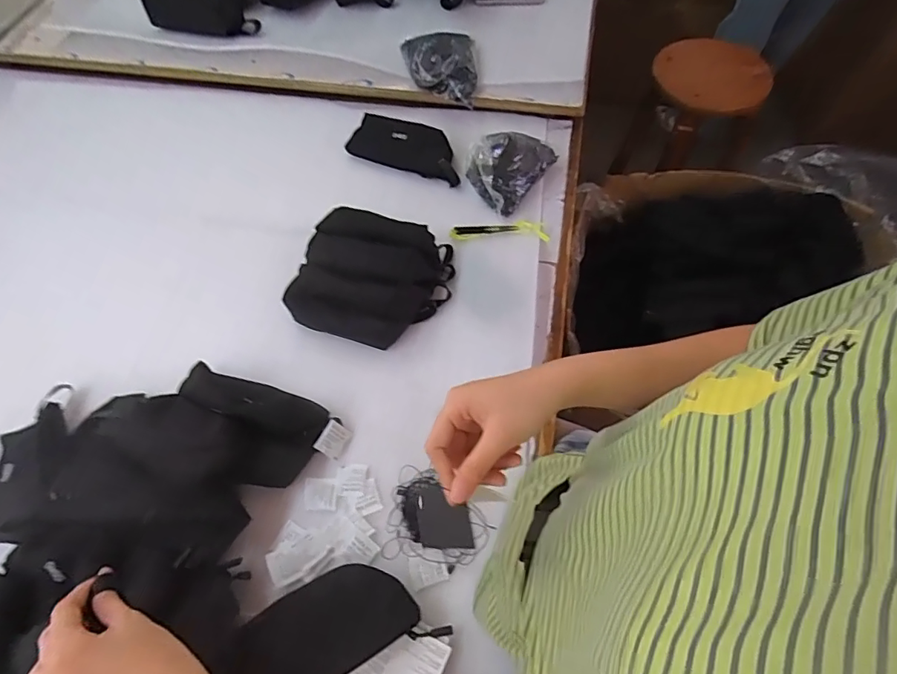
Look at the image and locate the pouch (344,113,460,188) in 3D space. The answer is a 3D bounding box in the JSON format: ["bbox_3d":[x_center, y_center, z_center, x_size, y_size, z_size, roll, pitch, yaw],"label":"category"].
[{"bbox_3d":[-0.072,-0.340,0.883,0.219,0.040,0.080,21,64,12],"label":"pouch"}]

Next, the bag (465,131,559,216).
[{"bbox_3d":[0.109,-0.294,0.838,0.108,0.076,0.156,40,69,20],"label":"bag"}]

